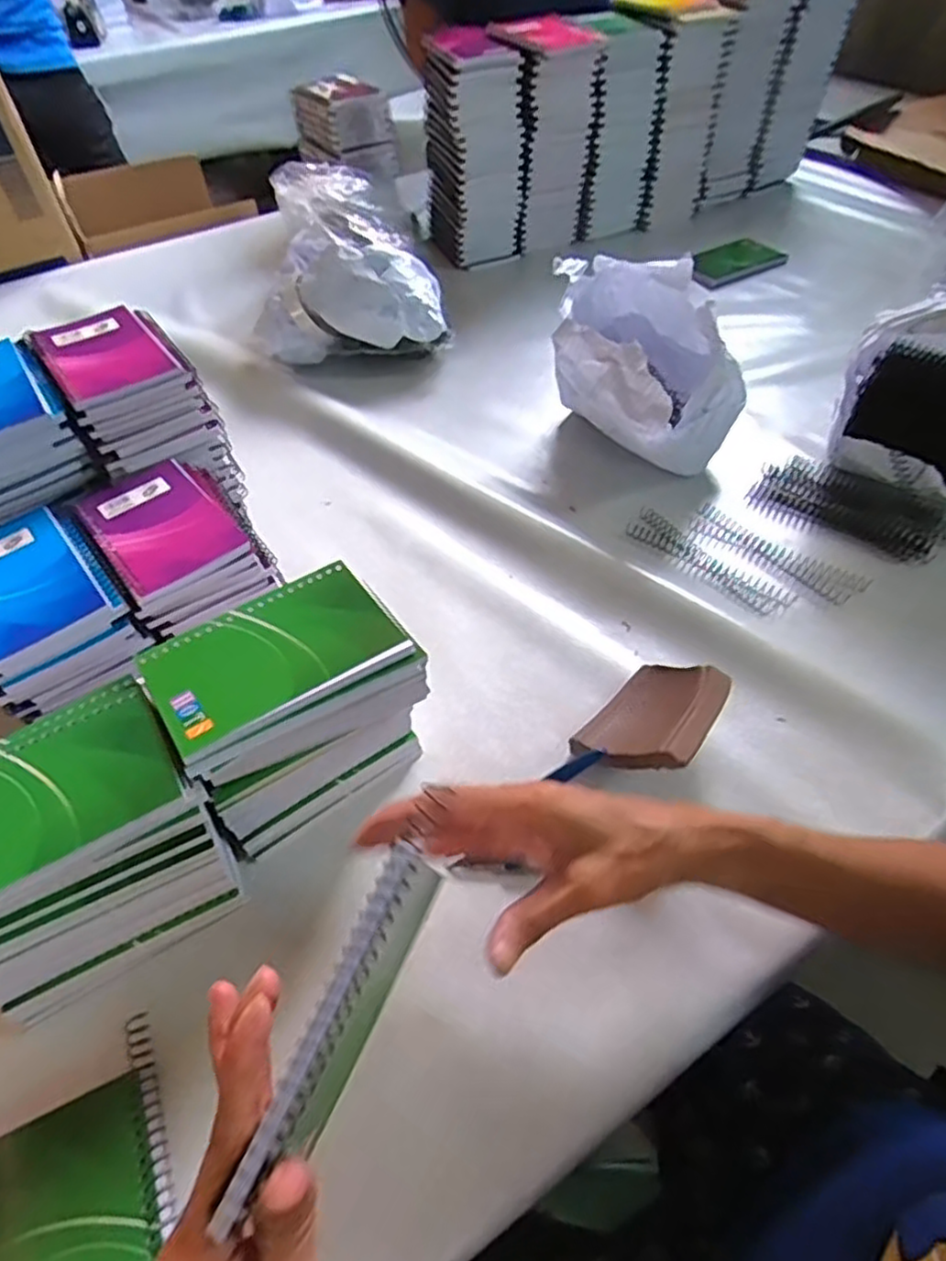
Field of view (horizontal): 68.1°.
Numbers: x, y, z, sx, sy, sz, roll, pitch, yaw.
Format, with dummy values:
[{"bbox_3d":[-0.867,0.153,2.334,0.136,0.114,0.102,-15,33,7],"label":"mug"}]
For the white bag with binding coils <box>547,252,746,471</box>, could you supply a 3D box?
[{"bbox_3d":[0.158,-0.251,0.668,0.133,0.145,0.214,-24,54,-16],"label":"white bag with binding coils"}]

